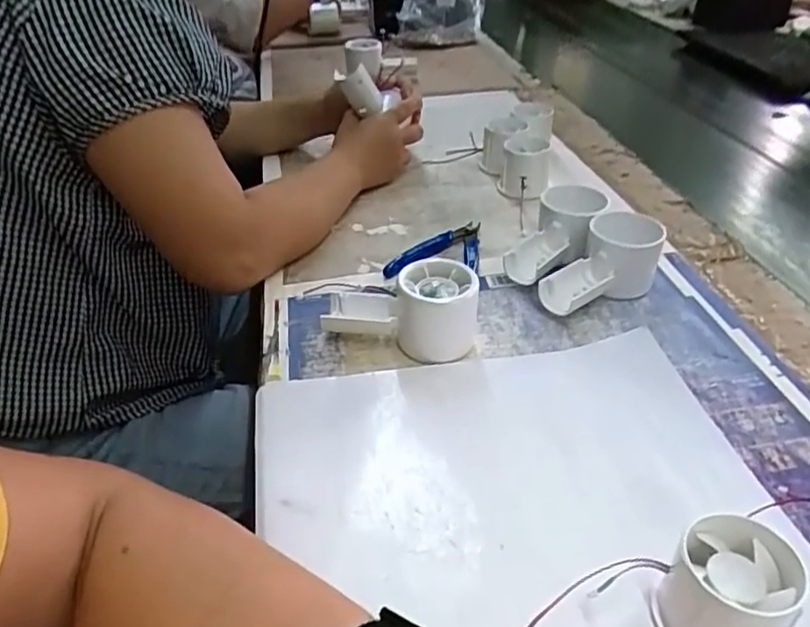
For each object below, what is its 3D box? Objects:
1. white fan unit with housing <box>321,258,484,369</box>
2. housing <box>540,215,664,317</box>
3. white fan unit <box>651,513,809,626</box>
[{"bbox_3d":[-0.002,-0.005,0.467,0.110,0.056,0.056,4,37,6],"label":"white fan unit with housing"},{"bbox_3d":[0.158,-0.036,0.503,0.101,0.059,0.055,-30,45,-33],"label":"housing"},{"bbox_3d":[0.153,0.130,0.292,0.053,0.046,0.054,-1,37,1],"label":"white fan unit"}]

